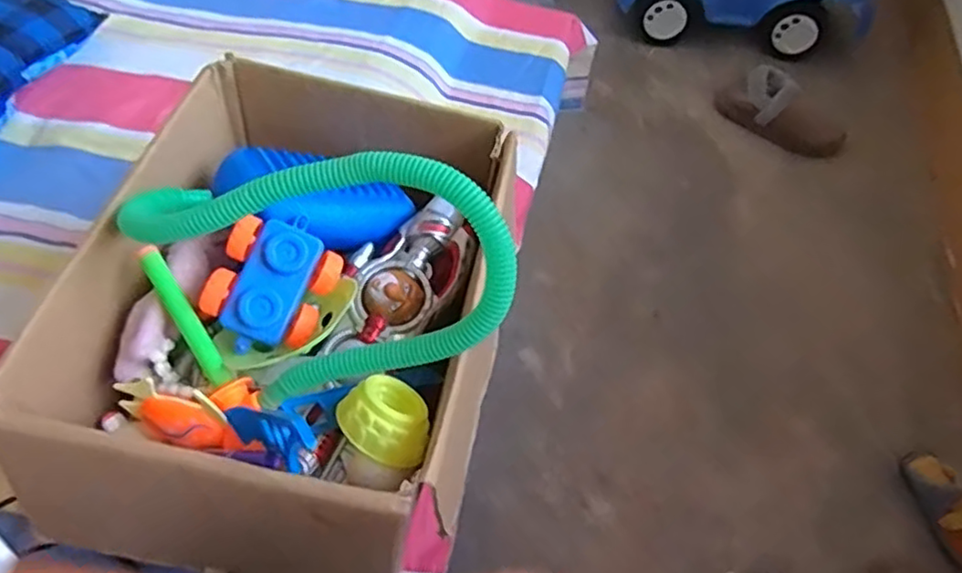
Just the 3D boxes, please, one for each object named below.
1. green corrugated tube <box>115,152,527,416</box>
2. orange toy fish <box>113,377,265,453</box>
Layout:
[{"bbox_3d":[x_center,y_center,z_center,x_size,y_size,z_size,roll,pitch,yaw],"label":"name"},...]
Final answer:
[{"bbox_3d":[-0.119,-0.009,0.426,0.277,0.136,0.113,10,55,5],"label":"green corrugated tube"},{"bbox_3d":[-0.203,0.088,0.444,0.109,0.033,0.033,19,56,11],"label":"orange toy fish"}]

